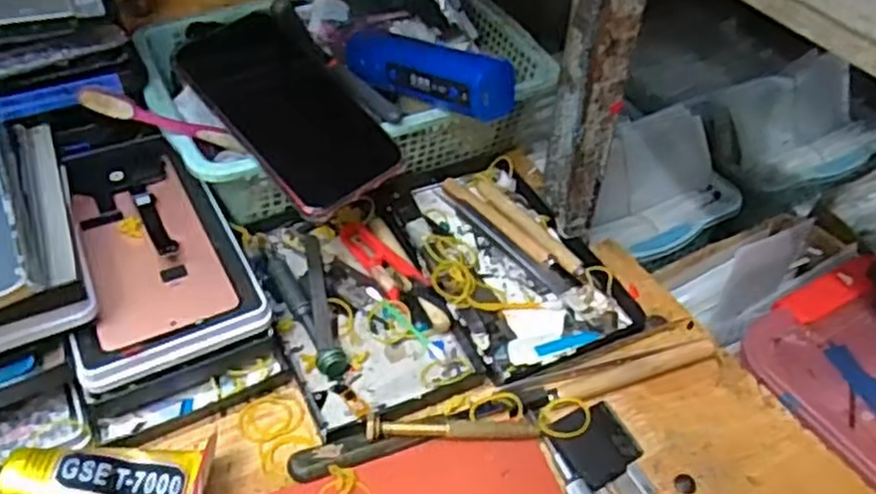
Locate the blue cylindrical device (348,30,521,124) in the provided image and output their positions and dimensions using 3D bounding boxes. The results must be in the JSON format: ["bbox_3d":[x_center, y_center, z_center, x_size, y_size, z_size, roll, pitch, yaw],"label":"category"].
[{"bbox_3d":[-0.010,-0.113,0.488,0.128,0.033,0.030,24,48,32],"label":"blue cylindrical device"}]

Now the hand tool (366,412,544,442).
[{"bbox_3d":[0.009,0.094,0.395,0.092,0.014,0.012,-2,45,-5],"label":"hand tool"}]

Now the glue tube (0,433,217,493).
[{"bbox_3d":[-0.170,0.113,0.363,0.118,0.024,0.041,2,45,-1],"label":"glue tube"}]

